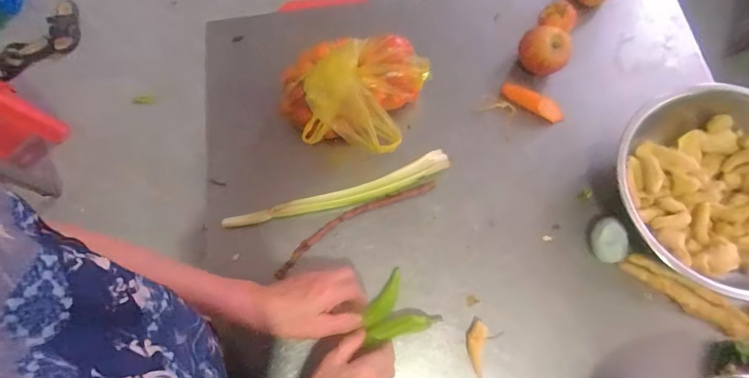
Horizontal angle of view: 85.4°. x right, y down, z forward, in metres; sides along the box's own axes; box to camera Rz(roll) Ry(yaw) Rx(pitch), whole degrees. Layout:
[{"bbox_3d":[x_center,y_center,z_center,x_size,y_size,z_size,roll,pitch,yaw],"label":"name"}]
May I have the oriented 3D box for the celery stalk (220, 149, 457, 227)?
[{"bbox_3d":[-0.050,0.010,0.579,0.326,0.016,0.035,-17,70,-6],"label":"celery stalk"}]

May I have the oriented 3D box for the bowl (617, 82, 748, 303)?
[{"bbox_3d":[0.453,0.001,0.540,0.275,0.088,0.255,0,69,1],"label":"bowl"}]

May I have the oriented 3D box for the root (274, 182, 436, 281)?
[{"bbox_3d":[-0.031,0.046,0.573,0.251,0.011,0.034,-29,72,-10],"label":"root"}]

